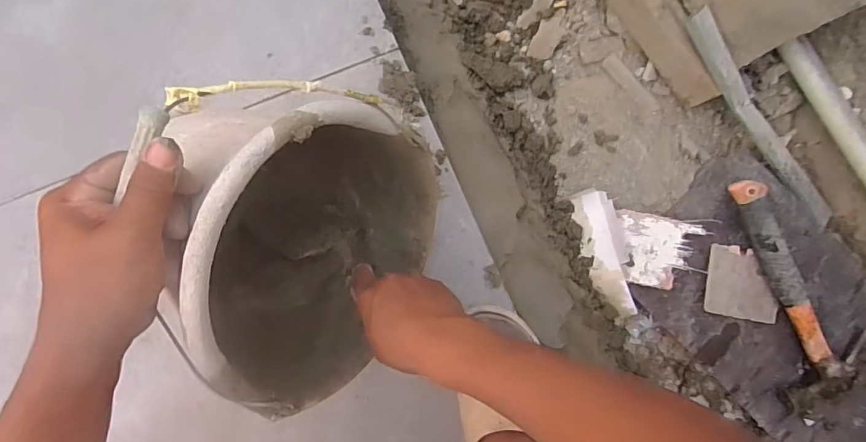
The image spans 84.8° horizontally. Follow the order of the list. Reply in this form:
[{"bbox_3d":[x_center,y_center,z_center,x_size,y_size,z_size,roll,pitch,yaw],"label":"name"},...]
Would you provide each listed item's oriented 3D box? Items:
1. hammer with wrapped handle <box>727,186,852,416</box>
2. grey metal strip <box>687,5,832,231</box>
[{"bbox_3d":[0.457,0.085,0.593,0.102,0.054,0.296,-16,86,-6],"label":"hammer with wrapped handle"},{"bbox_3d":[0.437,-0.127,0.627,0.374,0.030,0.048,44,82,-18],"label":"grey metal strip"}]

